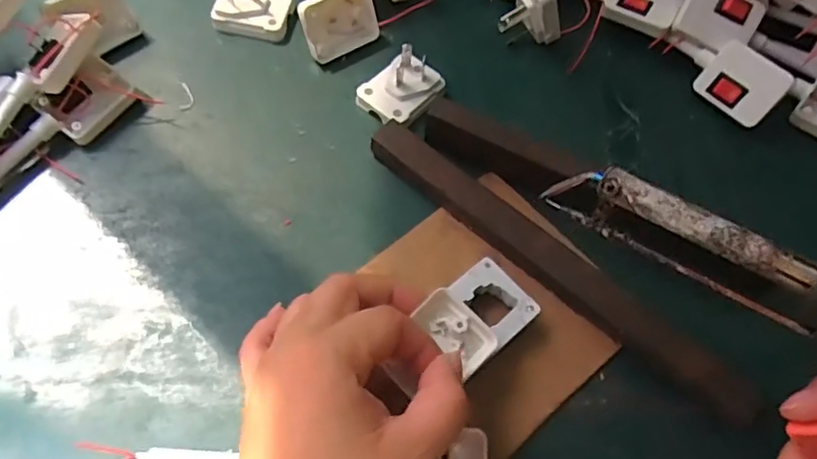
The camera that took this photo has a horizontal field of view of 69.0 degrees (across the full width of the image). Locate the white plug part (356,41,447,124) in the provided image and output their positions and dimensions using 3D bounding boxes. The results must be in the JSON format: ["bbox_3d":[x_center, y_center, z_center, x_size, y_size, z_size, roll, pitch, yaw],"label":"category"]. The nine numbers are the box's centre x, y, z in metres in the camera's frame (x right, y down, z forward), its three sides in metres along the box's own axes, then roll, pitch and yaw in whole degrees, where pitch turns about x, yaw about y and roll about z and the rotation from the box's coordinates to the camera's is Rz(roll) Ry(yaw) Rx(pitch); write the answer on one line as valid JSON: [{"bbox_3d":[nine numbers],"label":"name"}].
[{"bbox_3d":[-0.004,-0.086,0.357,0.037,0.025,0.044,40,68,15],"label":"white plug part"}]

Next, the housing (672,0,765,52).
[{"bbox_3d":[0.198,-0.135,0.379,0.046,0.010,0.036,29,106,12],"label":"housing"}]

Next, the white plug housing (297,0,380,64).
[{"bbox_3d":[-0.044,-0.131,0.374,0.048,0.038,0.014,-29,37,-16],"label":"white plug housing"}]

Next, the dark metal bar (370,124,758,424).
[{"bbox_3d":[0.074,0.017,0.314,0.229,0.019,0.023,38,68,15],"label":"dark metal bar"}]

